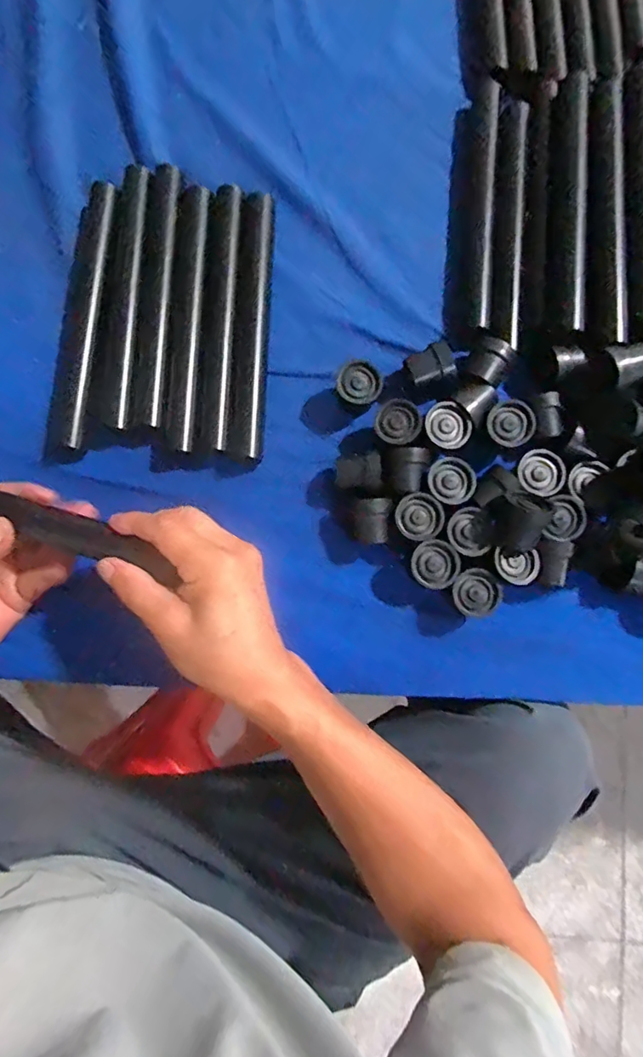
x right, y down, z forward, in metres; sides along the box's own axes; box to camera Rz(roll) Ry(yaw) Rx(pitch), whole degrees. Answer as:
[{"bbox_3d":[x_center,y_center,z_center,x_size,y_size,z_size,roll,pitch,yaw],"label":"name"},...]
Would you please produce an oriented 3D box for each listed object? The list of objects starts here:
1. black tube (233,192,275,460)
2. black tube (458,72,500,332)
[{"bbox_3d":[-0.052,-0.163,0.411,0.022,0.030,0.214,2,77,0],"label":"black tube"},{"bbox_3d":[0.131,-0.266,0.426,0.021,0.034,0.209,5,77,0],"label":"black tube"}]

